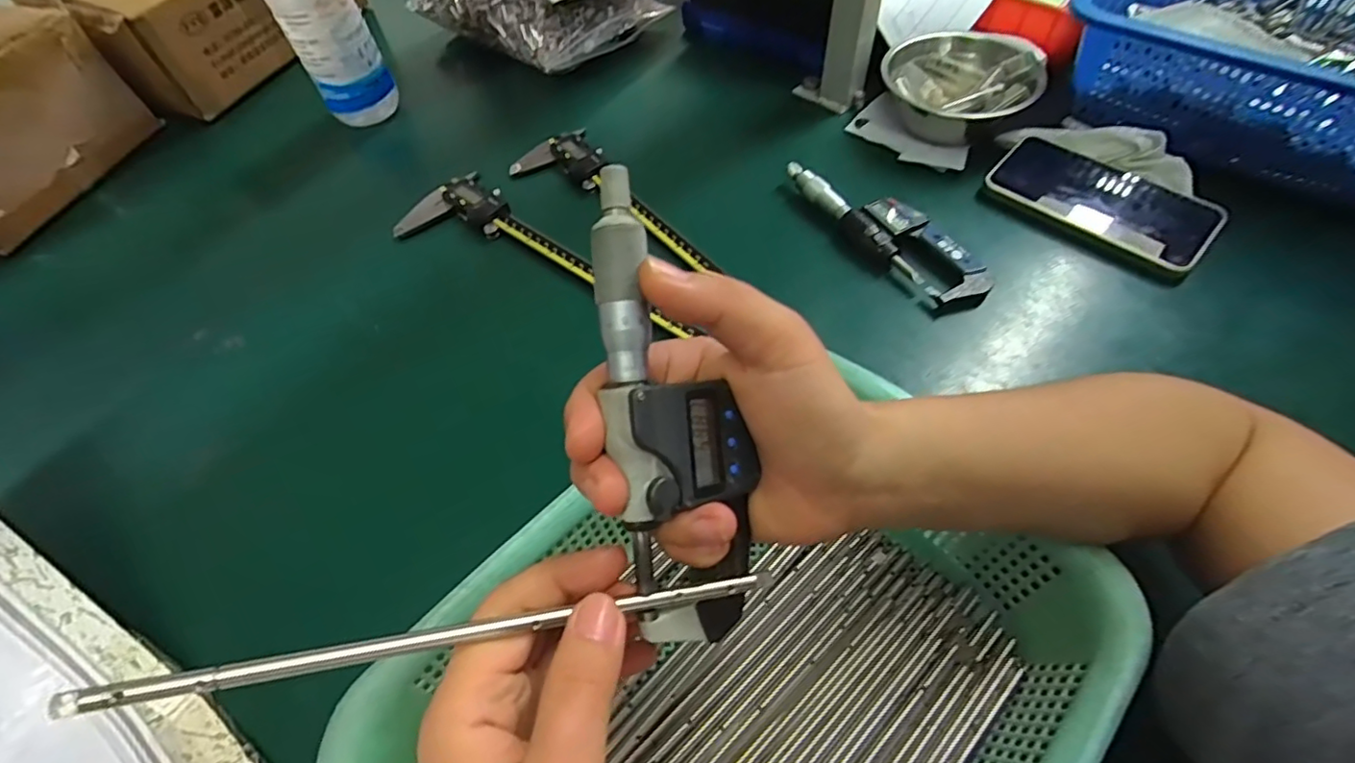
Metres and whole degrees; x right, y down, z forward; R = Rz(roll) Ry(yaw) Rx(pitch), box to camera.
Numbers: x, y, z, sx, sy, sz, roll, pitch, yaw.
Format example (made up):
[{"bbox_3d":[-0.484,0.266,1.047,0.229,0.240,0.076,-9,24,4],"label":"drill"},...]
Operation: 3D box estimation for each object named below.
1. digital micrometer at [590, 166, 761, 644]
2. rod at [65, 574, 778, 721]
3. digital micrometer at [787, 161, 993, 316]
[{"bbox_3d":[-0.002,0.012,0.194,0.046,0.031,0.155,-16,98,-7],"label":"digital micrometer"},{"bbox_3d":[-0.063,0.074,0.176,0.194,0.004,0.007,-4,55,-15],"label":"rod"},{"bbox_3d":[0.156,-0.117,0.452,0.047,0.022,0.178,-33,60,-17],"label":"digital micrometer"}]

